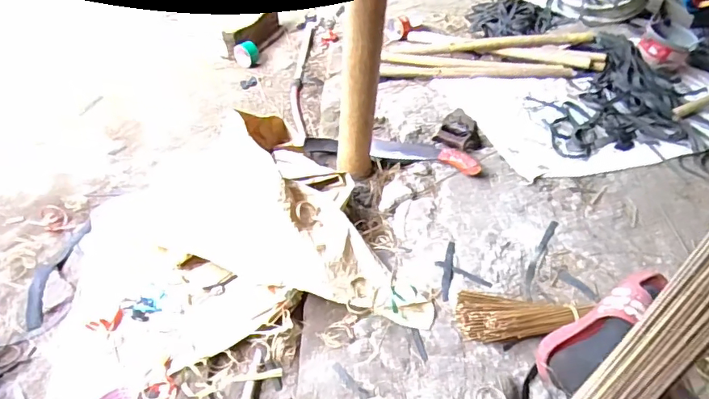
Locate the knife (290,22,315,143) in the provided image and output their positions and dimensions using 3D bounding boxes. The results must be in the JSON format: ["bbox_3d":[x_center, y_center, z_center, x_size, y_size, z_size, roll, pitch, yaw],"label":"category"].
[{"bbox_3d":[-0.178,-0.430,1.668,0.058,0.033,0.685,1,45,-2],"label":"knife"}]

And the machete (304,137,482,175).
[{"bbox_3d":[0.092,-0.130,1.246,0.456,0.039,0.104,11,49,17],"label":"machete"}]

